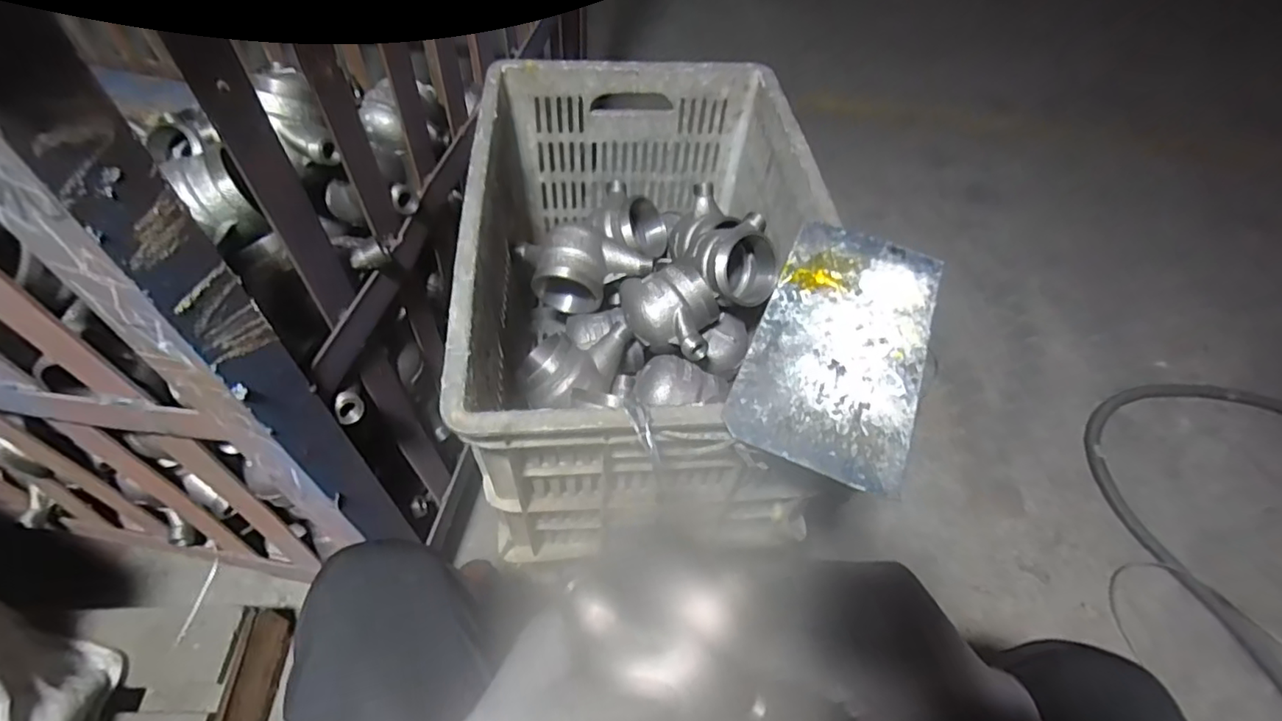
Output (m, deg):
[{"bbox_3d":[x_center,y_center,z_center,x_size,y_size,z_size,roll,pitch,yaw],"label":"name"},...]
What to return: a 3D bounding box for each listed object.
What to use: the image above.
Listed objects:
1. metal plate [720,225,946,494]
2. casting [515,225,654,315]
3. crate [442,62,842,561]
[{"bbox_3d":[0.151,-0.018,0.440,0.118,0.007,0.234,22,55,12],"label":"metal plate"},{"bbox_3d":[-0.064,-0.106,0.662,0.148,0.076,0.076,0,53,-4],"label":"casting"},{"bbox_3d":[0.004,-0.079,0.611,0.316,0.240,0.475,-2,54,-5],"label":"crate"}]

